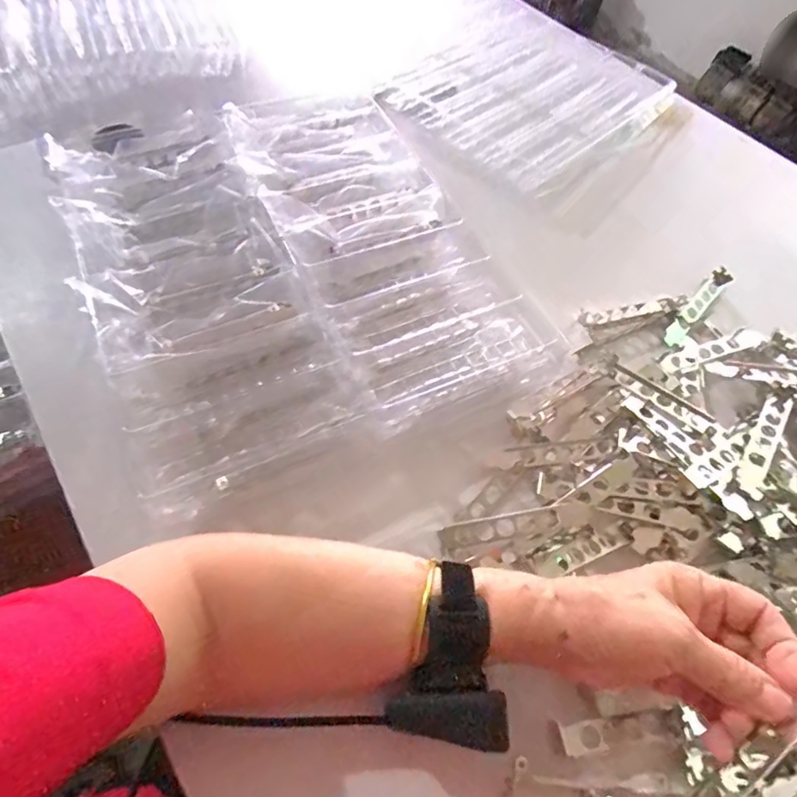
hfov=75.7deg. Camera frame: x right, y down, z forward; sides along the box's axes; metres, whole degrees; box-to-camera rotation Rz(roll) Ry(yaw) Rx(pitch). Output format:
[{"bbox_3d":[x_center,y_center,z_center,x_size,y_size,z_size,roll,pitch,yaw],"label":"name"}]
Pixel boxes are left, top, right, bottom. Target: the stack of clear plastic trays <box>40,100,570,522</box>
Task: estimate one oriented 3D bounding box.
[{"bbox_3d":[-0.101,-0.139,0.461,0.341,0.065,0.422,-23,68,-18],"label":"stack of clear plastic trays"}]

